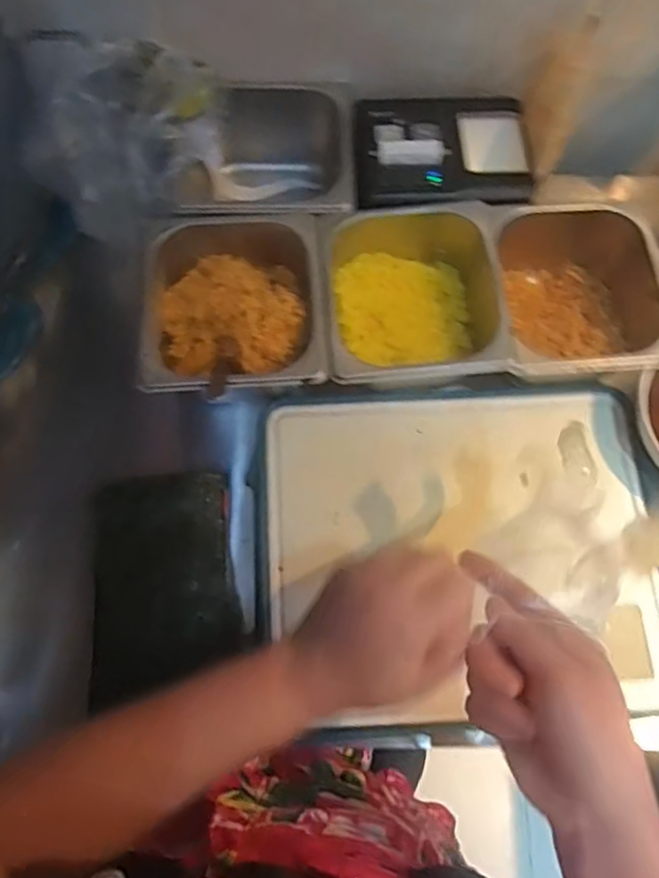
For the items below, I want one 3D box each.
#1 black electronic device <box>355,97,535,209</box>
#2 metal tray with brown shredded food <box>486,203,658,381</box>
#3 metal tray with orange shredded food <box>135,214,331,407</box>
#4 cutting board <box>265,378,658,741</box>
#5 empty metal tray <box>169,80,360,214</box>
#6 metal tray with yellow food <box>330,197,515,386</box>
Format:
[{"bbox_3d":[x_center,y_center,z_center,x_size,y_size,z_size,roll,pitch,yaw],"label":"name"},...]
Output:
[{"bbox_3d":[0.117,-0.275,0.627,0.179,0.029,0.124,-2,72,-5],"label":"black electronic device"},{"bbox_3d":[0.225,-0.137,0.621,0.155,0.082,0.185,-4,71,-2],"label":"metal tray with brown shredded food"},{"bbox_3d":[-0.089,-0.115,0.608,0.168,0.079,0.178,-3,71,-1],"label":"metal tray with orange shredded food"},{"bbox_3d":[0.121,0.094,0.588,0.347,0.020,0.310,-3,71,-1],"label":"cutting board"},{"bbox_3d":[-0.065,-0.269,0.682,0.181,0.108,0.156,-1,71,-1],"label":"empty metal tray"},{"bbox_3d":[0.076,-0.127,0.615,0.158,0.089,0.181,-1,71,0],"label":"metal tray with yellow food"}]

